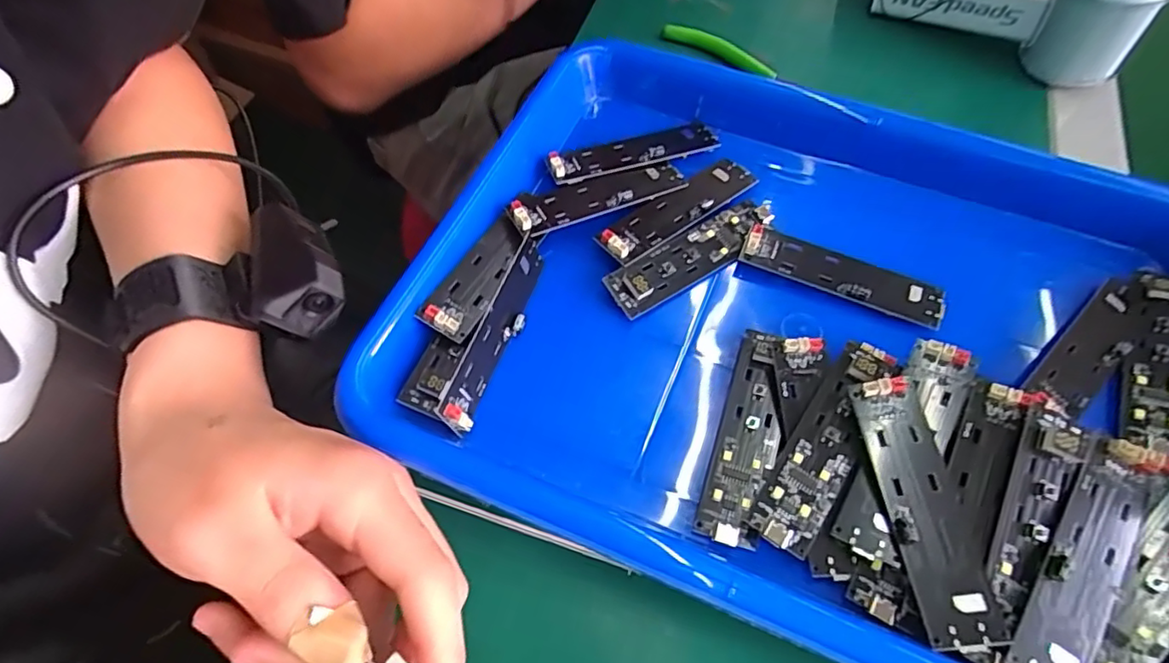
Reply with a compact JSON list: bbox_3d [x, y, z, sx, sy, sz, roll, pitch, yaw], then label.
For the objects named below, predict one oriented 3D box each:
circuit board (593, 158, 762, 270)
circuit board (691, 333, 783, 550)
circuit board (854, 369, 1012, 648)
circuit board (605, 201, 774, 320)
[{"bbox_3d":[0.047,-0.062,0.295,0.089,0.009,0.025,-34,66,-18],"label":"circuit board"},{"bbox_3d":[0.067,0.040,0.243,0.023,0.008,0.089,17,62,9],"label":"circuit board"},{"bbox_3d":[0.118,0.060,0.212,0.023,0.004,0.090,-7,61,-4],"label":"circuit board"},{"bbox_3d":[0.052,-0.037,0.284,0.089,0.011,0.024,-31,65,-16],"label":"circuit board"}]

